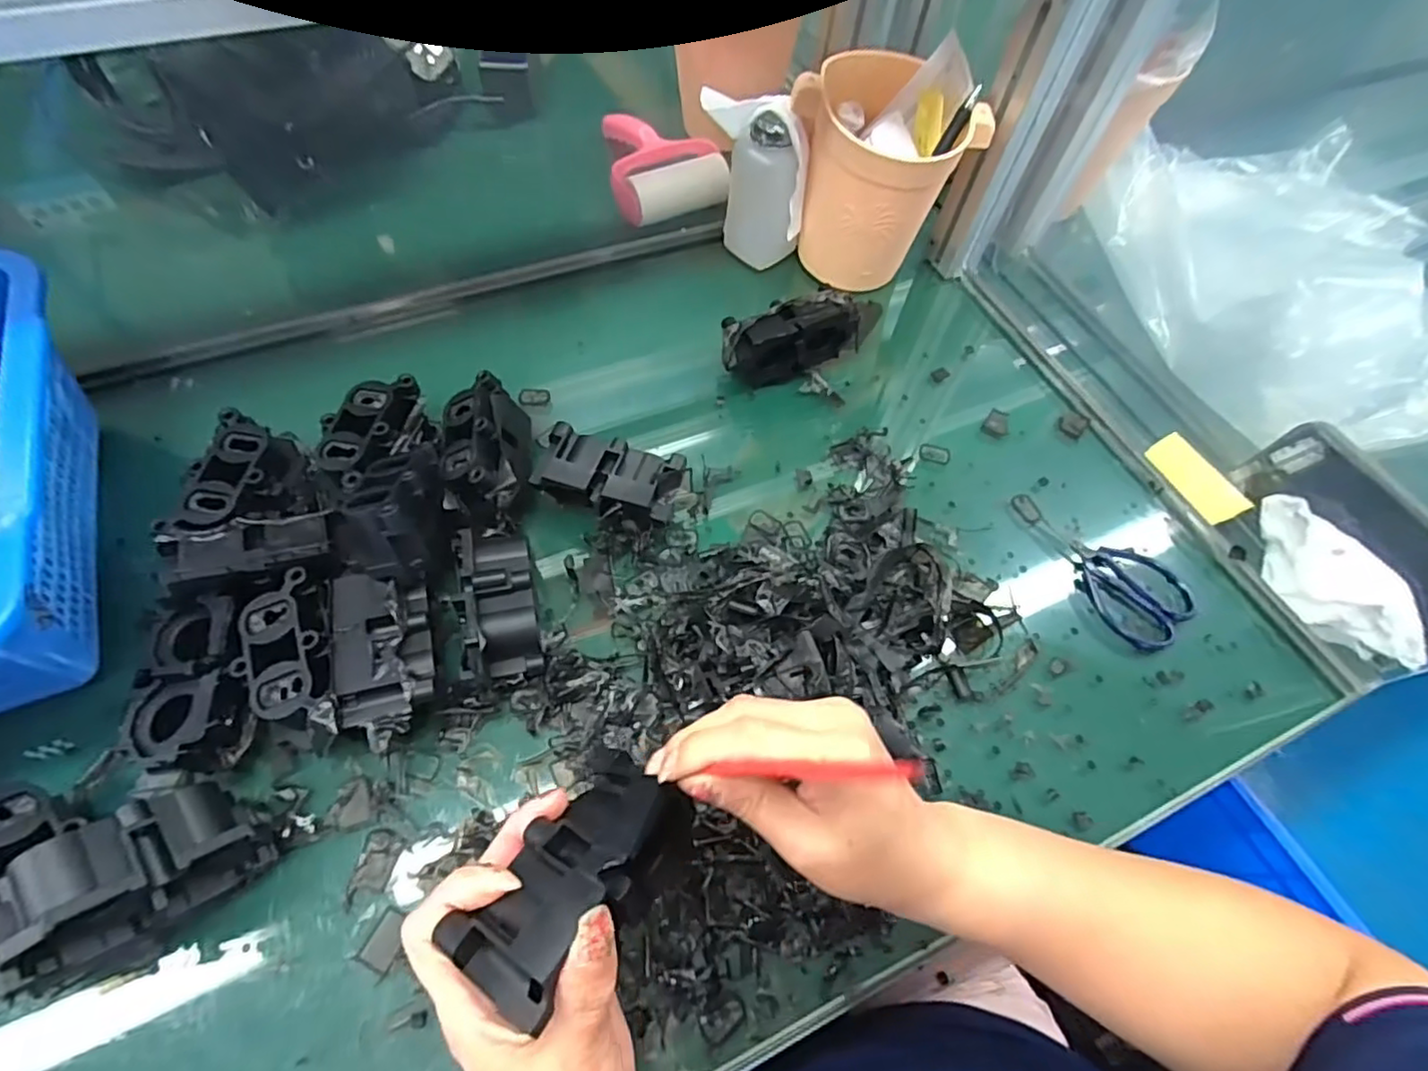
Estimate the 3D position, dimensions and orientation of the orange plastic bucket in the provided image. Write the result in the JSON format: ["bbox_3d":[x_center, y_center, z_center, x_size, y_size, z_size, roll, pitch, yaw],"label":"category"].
[{"bbox_3d":[0.142,-0.310,0.561,0.121,0.140,0.127,2,61,-3],"label":"orange plastic bucket"}]

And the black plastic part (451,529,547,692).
[{"bbox_3d":[-0.137,0.041,0.405,0.049,0.056,0.098,-8,62,-8],"label":"black plastic part"}]

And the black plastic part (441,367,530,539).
[{"bbox_3d":[-0.160,-0.056,0.453,0.058,0.050,0.114,-8,62,-8],"label":"black plastic part"}]

